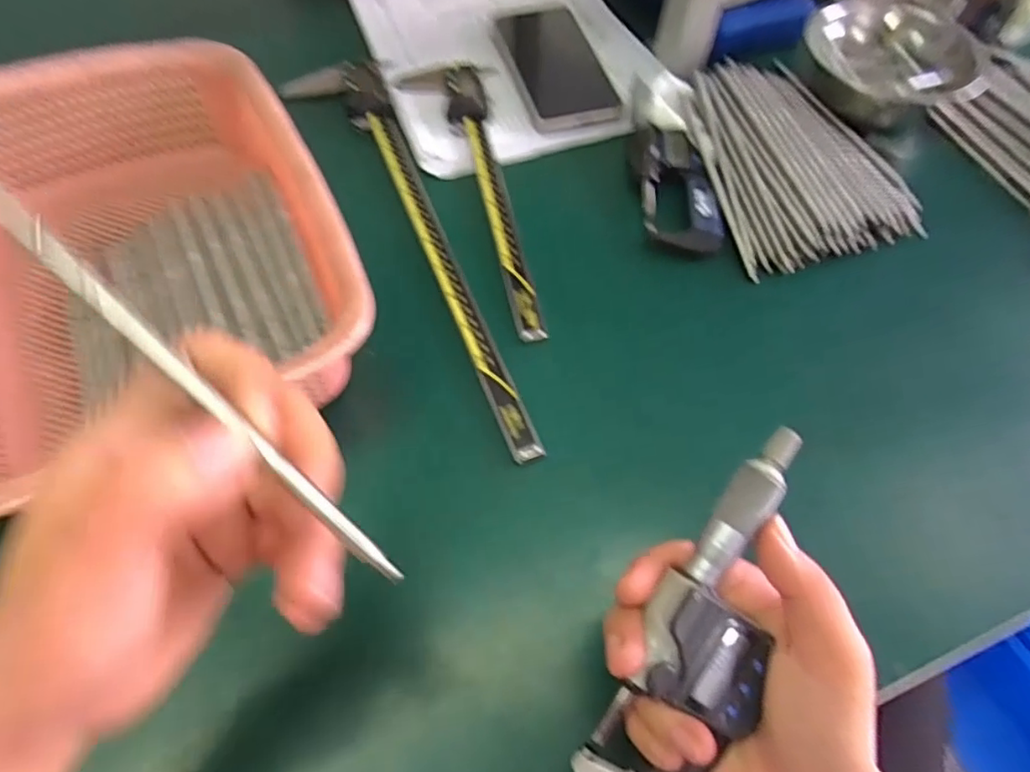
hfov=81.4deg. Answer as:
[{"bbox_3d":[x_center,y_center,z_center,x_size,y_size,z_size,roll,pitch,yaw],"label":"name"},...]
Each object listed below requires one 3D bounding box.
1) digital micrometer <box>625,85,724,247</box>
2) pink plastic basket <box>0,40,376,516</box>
[{"bbox_3d":[0.113,-0.165,0.431,0.049,0.024,0.153,-2,59,-4],"label":"digital micrometer"},{"bbox_3d":[-0.221,-0.065,0.351,0.221,0.091,0.291,-23,63,-16],"label":"pink plastic basket"}]

